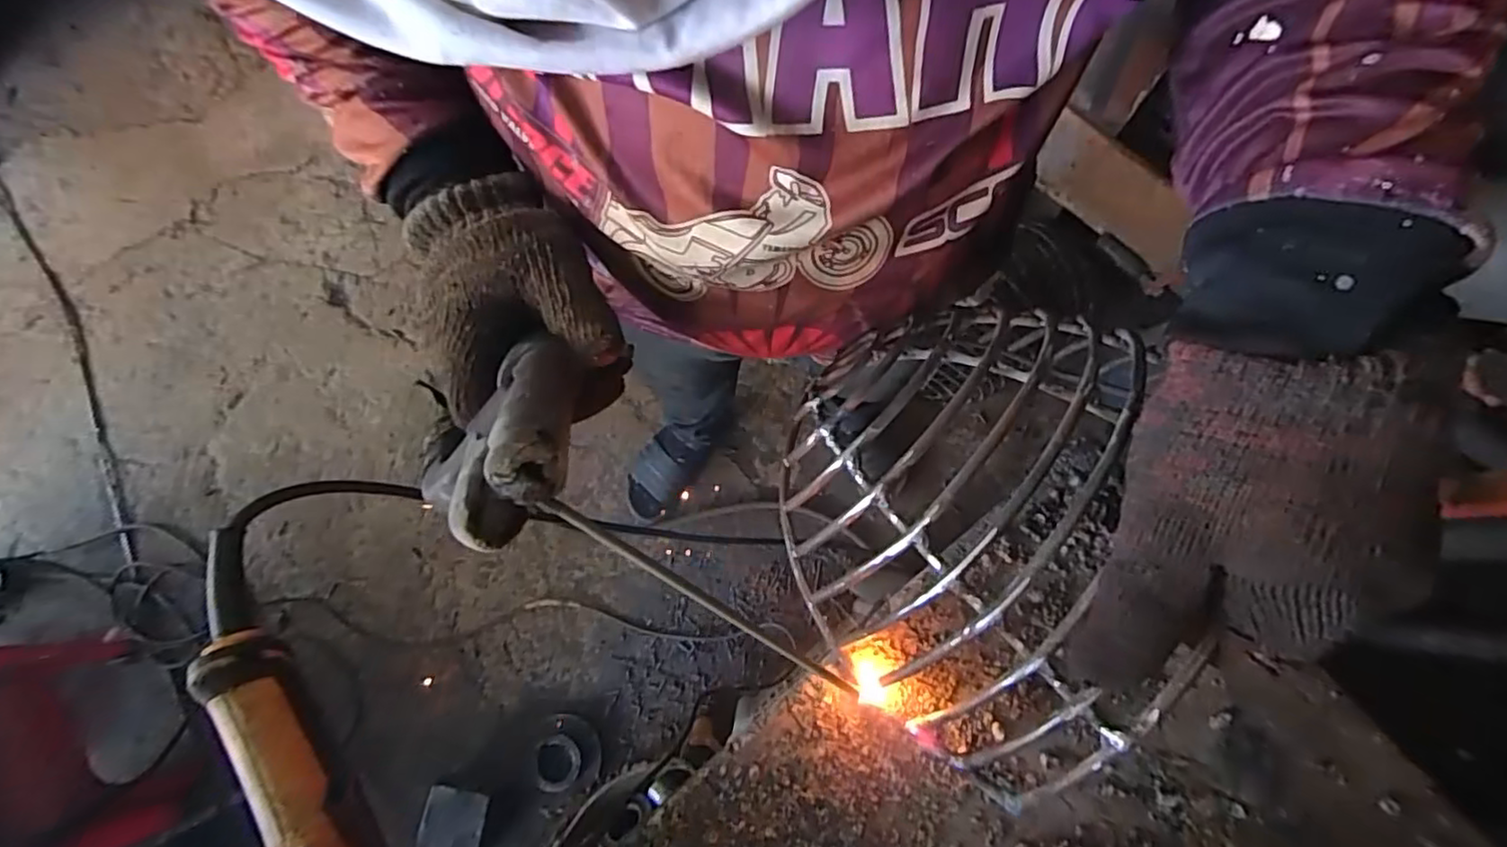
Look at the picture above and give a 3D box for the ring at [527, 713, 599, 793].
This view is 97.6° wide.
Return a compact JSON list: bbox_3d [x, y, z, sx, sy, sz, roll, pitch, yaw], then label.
[{"bbox_3d":[-0.321,0.560,1.113,0.119,0.057,0.114,-1,76,2],"label":"ring"}]

